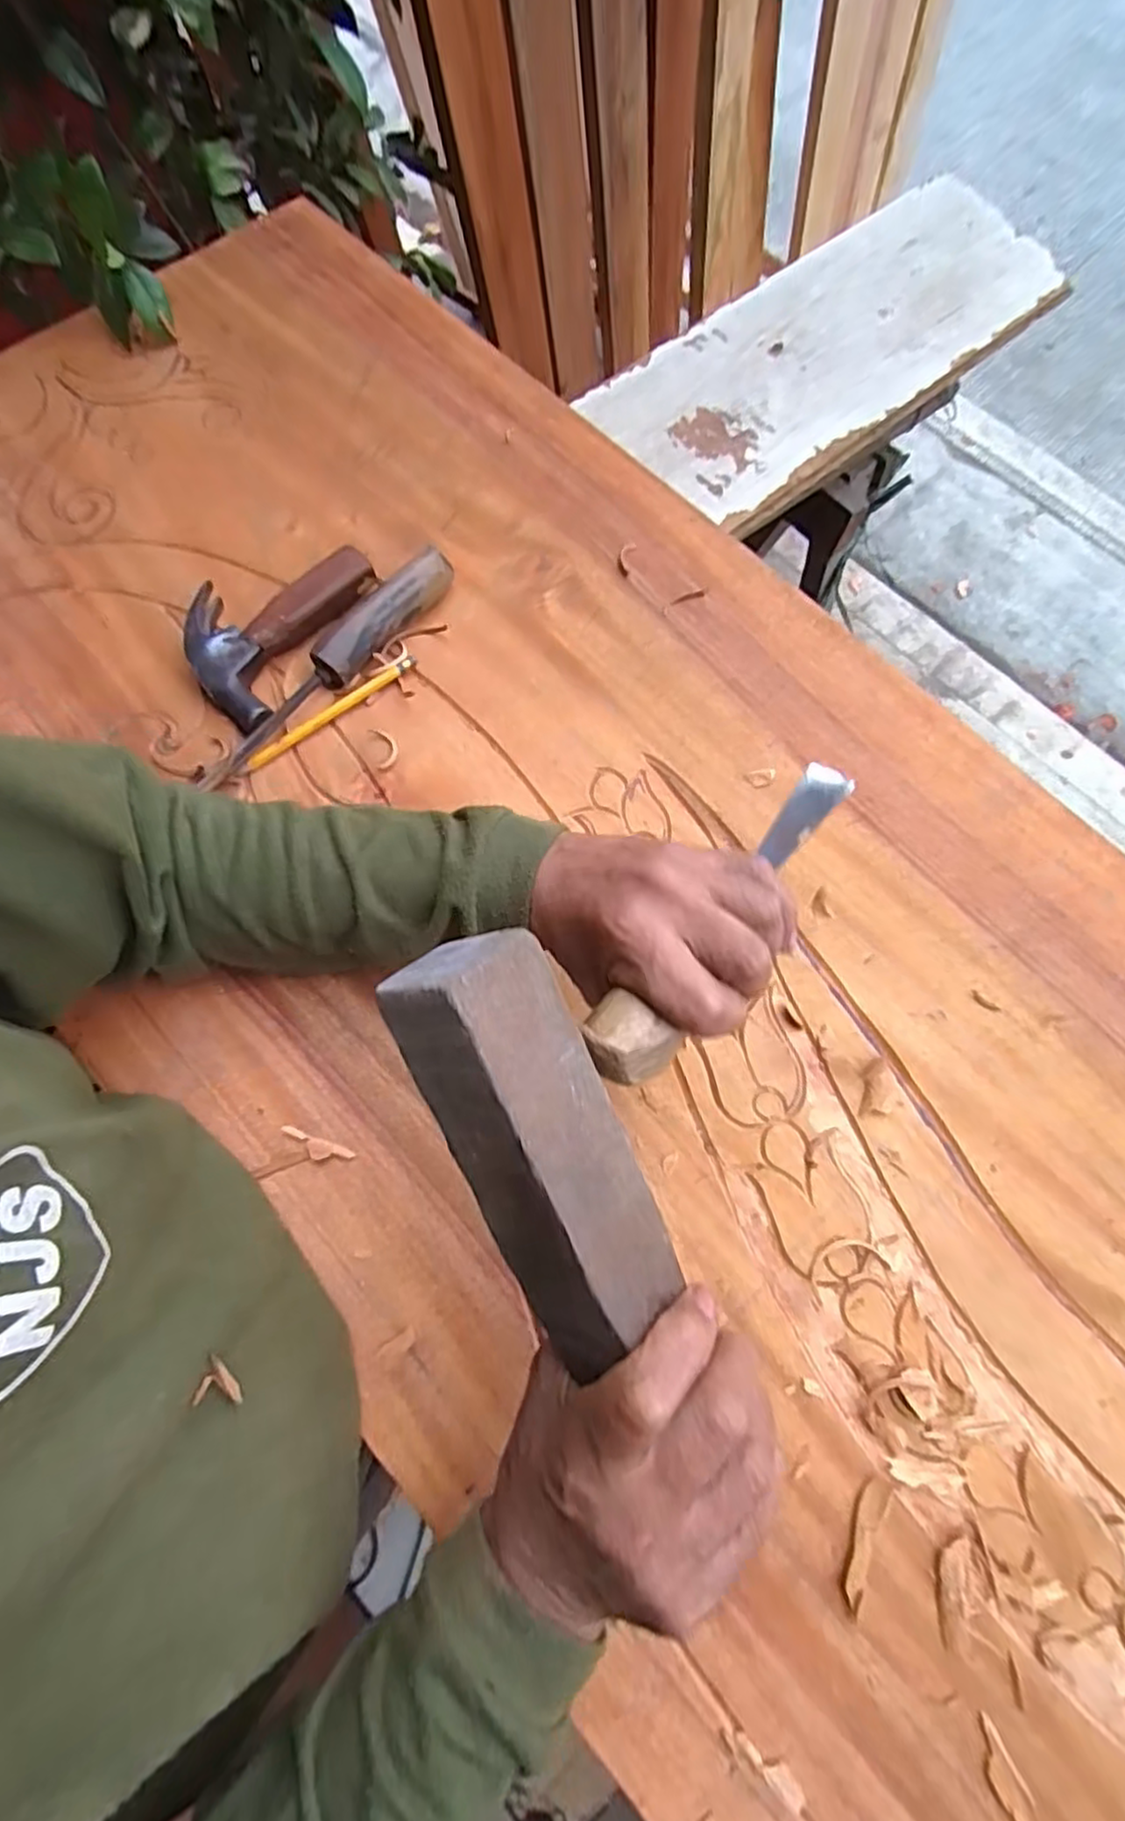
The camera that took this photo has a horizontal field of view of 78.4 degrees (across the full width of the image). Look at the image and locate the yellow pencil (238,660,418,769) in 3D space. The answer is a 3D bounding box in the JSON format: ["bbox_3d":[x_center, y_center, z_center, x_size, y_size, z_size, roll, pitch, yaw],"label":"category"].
[{"bbox_3d":[-0.162,-0.139,0.488,0.141,0.009,0.009,-36,77,-12],"label":"yellow pencil"}]

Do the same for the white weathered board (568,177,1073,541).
[{"bbox_3d":[0.250,-0.522,0.635,0.465,0.030,0.195,-38,77,-12],"label":"white weathered board"}]

